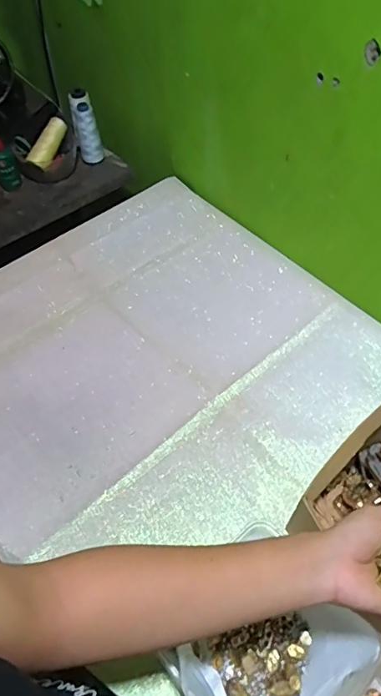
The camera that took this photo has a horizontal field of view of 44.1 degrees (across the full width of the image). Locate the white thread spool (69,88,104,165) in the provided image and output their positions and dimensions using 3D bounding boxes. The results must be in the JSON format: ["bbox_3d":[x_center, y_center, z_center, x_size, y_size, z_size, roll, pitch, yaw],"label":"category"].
[{"bbox_3d":[-0.206,-0.435,0.930,0.044,0.132,0.034,-15,31,-8],"label":"white thread spool"}]

